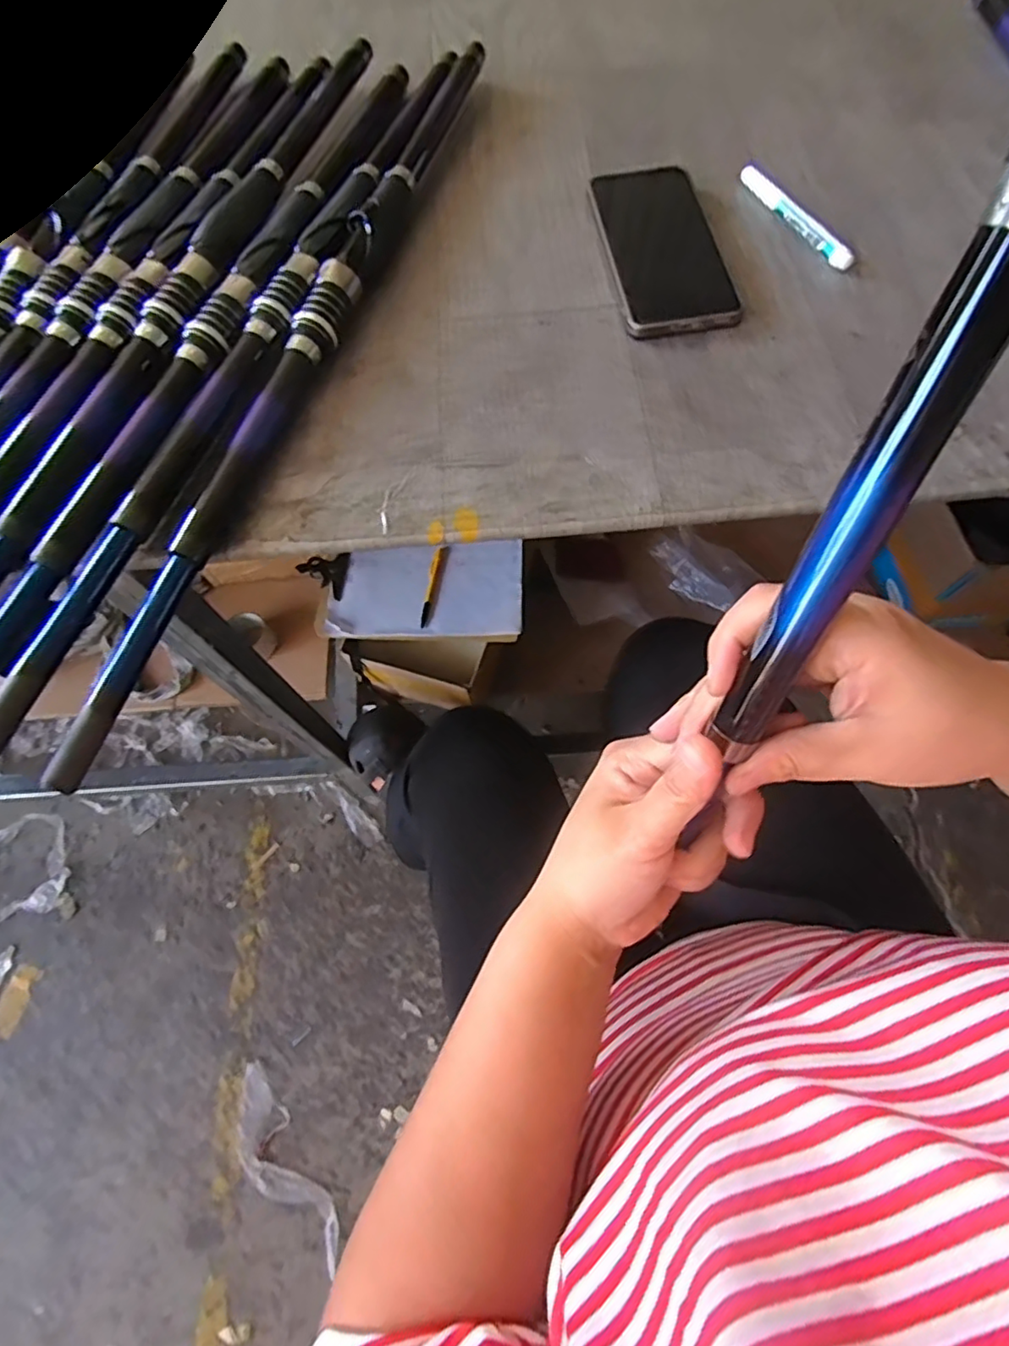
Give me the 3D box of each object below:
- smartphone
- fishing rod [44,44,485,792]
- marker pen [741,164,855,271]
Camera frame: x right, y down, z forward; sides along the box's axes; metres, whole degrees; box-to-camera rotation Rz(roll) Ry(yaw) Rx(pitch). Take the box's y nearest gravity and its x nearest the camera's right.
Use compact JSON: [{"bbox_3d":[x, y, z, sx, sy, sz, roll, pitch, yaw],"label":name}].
[{"bbox_3d":[0.108,-0.300,0.421,0.077,0.013,0.168,-7,67,-2],"label":"smartphone"},{"bbox_3d":[-0.123,-0.231,0.391,0.032,0.027,0.625,15,68,8],"label":"fishing rod"},{"bbox_3d":[0.206,-0.327,0.426,0.010,0.014,0.124,-22,68,-8],"label":"marker pen"}]

